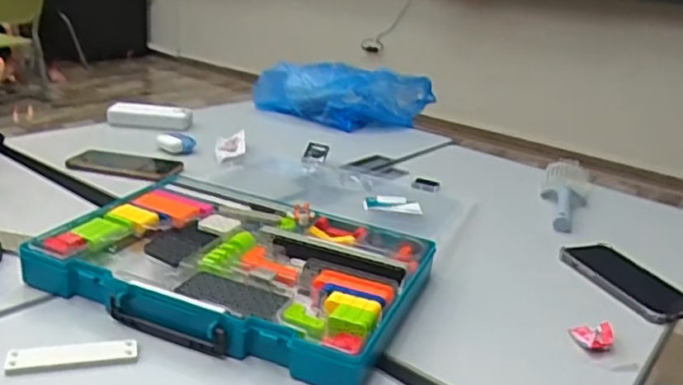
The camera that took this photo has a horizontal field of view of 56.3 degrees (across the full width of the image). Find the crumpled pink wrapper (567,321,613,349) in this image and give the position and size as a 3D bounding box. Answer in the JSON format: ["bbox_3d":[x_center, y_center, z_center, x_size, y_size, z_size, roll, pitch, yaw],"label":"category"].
[{"bbox_3d":[0.247,0.142,0.631,0.039,0.024,0.024,4,21,-4],"label":"crumpled pink wrapper"}]

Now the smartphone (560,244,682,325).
[{"bbox_3d":[0.340,0.106,0.765,0.085,0.016,0.163,-8,30,-25],"label":"smartphone"}]

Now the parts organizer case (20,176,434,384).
[{"bbox_3d":[-0.103,0.072,0.676,0.362,0.047,0.265,12,21,16],"label":"parts organizer case"}]

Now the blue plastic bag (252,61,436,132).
[{"bbox_3d":[0.007,-0.214,1.365,0.390,0.102,0.201,6,21,0],"label":"blue plastic bag"}]

